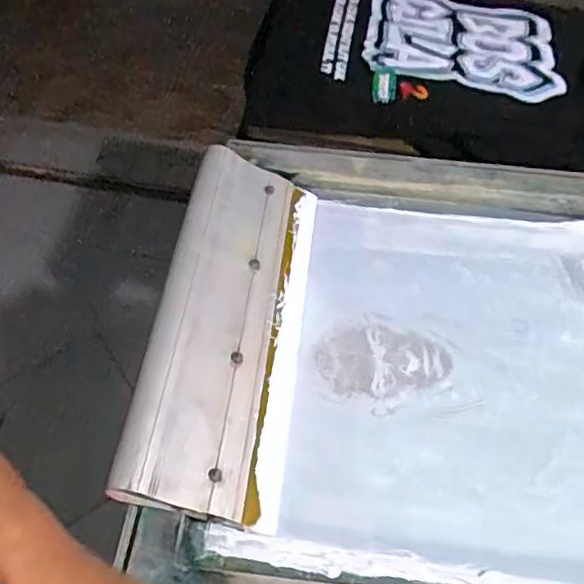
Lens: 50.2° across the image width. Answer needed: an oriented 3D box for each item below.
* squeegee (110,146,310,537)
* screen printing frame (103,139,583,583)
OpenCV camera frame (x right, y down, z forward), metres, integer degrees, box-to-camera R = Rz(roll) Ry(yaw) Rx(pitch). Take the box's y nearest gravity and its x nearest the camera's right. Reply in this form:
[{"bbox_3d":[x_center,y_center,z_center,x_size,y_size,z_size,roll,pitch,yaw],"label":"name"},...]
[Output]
[{"bbox_3d":[-0.054,0.014,0.536,0.120,0.028,0.344,26,51,-20],"label":"squeegee"},{"bbox_3d":[0.231,0.063,0.525,0.667,0.070,0.469,7,54,3],"label":"screen printing frame"}]

